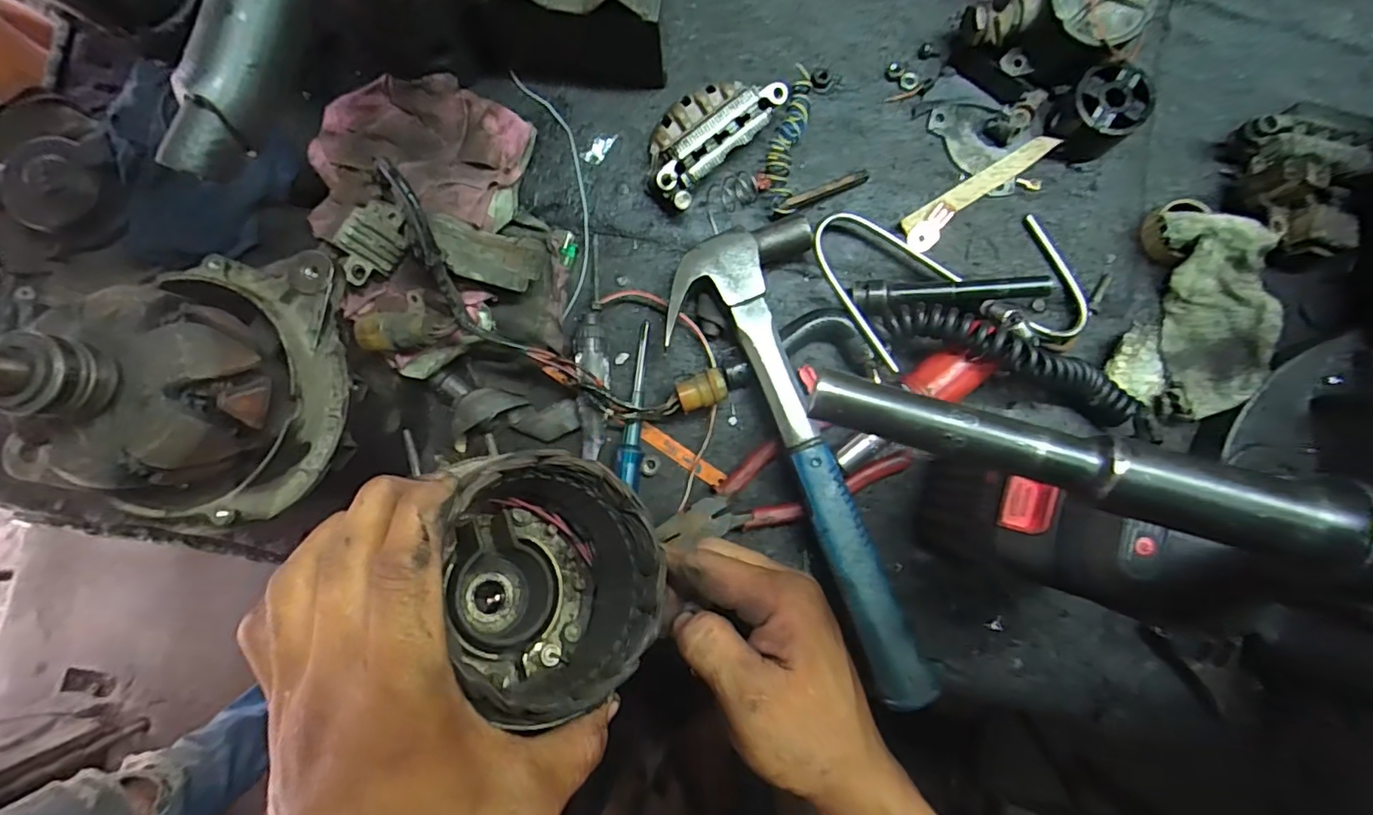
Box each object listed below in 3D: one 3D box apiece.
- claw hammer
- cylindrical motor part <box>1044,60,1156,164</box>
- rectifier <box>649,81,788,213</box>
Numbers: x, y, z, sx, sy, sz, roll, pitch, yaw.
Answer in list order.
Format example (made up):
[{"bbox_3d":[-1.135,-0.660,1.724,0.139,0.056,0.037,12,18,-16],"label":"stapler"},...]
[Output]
[{"bbox_3d":[0.068,0.039,0.400,0.113,0.049,0.325,-15,86,1],"label":"claw hammer"},{"bbox_3d":[0.289,-0.206,0.411,0.054,0.041,0.049,-40,86,-1],"label":"cylindrical motor part"},{"bbox_3d":[0.011,-0.200,0.422,0.065,0.036,0.114,43,89,4],"label":"rectifier"}]

